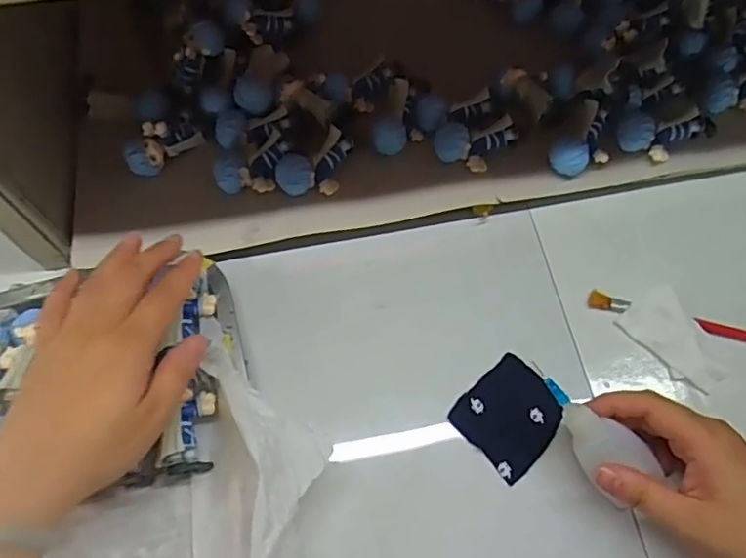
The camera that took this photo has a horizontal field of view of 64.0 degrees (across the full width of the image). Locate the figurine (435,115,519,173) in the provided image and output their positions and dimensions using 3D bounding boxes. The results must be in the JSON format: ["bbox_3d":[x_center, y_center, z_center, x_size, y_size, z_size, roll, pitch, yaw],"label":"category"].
[{"bbox_3d":[0.073,-0.094,0.420,0.056,0.021,0.030,-4,66,-3],"label":"figurine"}]

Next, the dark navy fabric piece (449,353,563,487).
[{"bbox_3d":[0.086,0.084,0.371,0.060,0.006,0.055,-39,72,-17],"label":"dark navy fabric piece"}]

